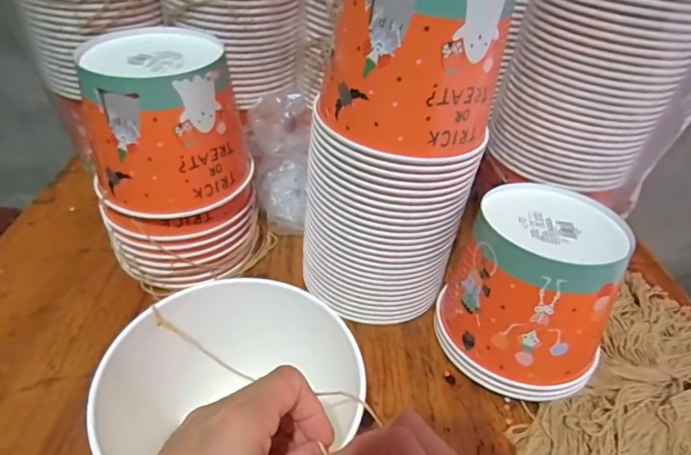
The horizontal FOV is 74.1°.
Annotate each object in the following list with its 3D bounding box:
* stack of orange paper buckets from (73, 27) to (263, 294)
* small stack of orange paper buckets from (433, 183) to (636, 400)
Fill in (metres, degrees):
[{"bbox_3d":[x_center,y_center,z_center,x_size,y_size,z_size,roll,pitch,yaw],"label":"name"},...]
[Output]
[{"bbox_3d":[-0.178,-0.066,0.491,0.158,0.222,0.131,-10,42,-21],"label":"stack of orange paper buckets"},{"bbox_3d":[0.181,0.063,0.448,0.147,0.153,0.140,26,42,21],"label":"small stack of orange paper buckets"}]

